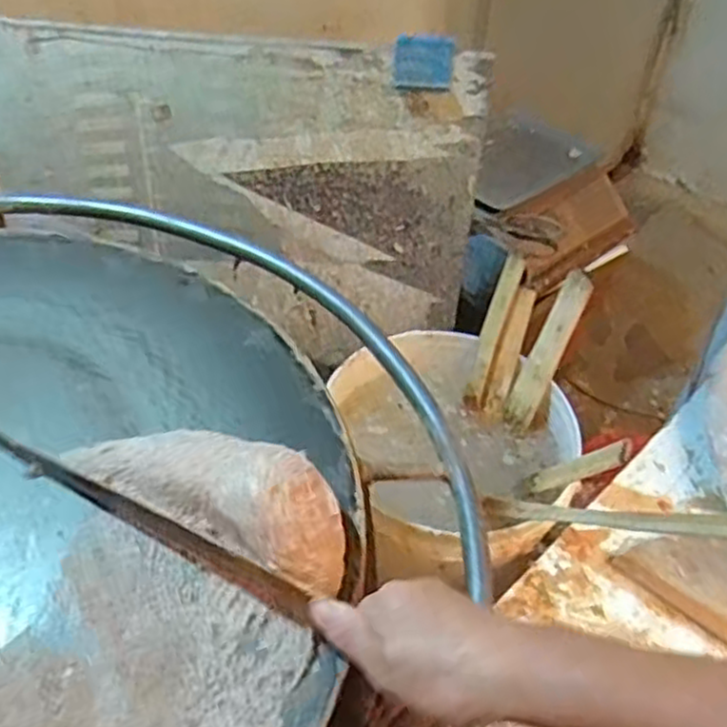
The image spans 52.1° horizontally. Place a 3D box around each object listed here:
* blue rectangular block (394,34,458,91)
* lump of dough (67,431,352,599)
[{"bbox_3d":[0.069,-0.342,0.843,0.066,0.057,0.015,-1,46,-4],"label":"blue rectangular block"},{"bbox_3d":[-0.094,0.077,0.481,0.190,0.069,0.069,25,49,19],"label":"lump of dough"}]

